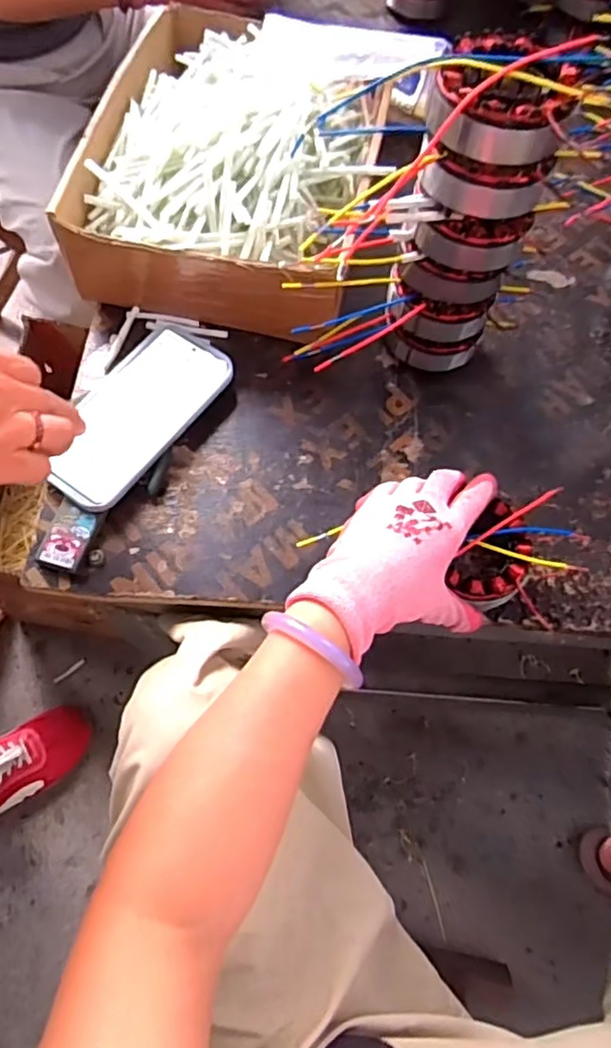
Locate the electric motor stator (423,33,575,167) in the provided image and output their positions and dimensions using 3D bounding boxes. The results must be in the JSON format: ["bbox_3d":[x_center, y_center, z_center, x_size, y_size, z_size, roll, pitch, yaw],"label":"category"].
[{"bbox_3d":[0.118,-0.255,0.375,0.085,0.042,0.080,12,66,4],"label":"electric motor stator"}]

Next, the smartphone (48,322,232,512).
[{"bbox_3d":[-0.137,-0.090,0.504,0.084,0.012,0.170,33,72,13],"label":"smartphone"}]

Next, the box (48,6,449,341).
[{"bbox_3d":[-0.057,-0.333,0.576,0.247,0.096,0.310,12,67,4],"label":"box"}]

